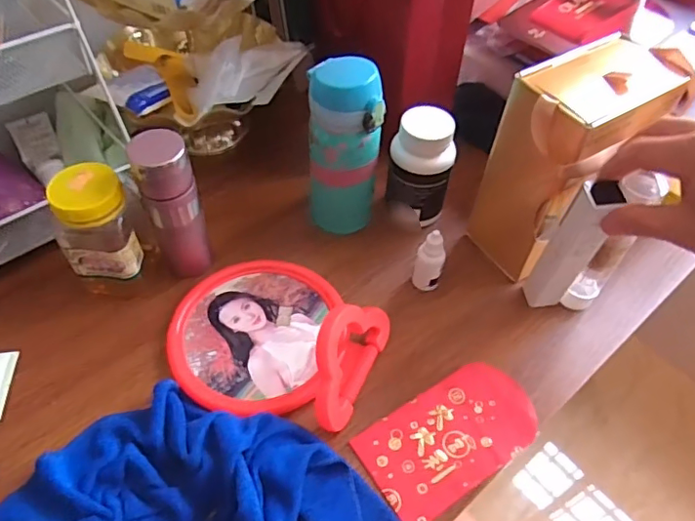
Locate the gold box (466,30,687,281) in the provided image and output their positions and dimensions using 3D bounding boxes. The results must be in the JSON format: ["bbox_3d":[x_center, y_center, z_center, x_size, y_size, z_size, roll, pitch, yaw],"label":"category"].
[{"bbox_3d":[0.187,-0.086,0.480,0.123,0.183,0.079,-29,60,-24],"label":"gold box"}]

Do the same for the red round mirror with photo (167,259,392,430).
[{"bbox_3d":[-0.062,0.049,0.442,0.173,0.067,0.143,22,54,11],"label":"red round mirror with photo"}]

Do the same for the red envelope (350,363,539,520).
[{"bbox_3d":[0.081,0.136,0.424,0.138,0.007,0.079,-27,58,-20],"label":"red envelope"}]

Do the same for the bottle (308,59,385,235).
[{"bbox_3d":[-0.003,-0.101,0.497,0.063,0.156,0.052,0,53,-5],"label":"bottle"}]

